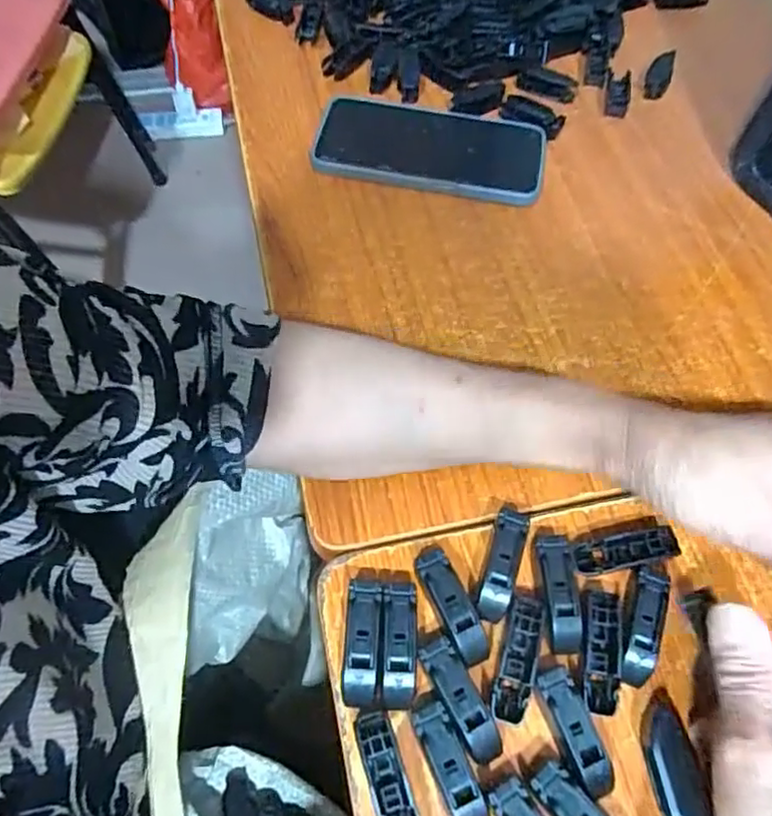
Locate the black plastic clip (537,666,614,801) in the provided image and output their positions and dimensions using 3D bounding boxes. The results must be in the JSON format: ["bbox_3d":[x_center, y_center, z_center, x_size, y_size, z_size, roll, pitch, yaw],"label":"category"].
[{"bbox_3d":[0.085,0.147,0.290,0.019,0.016,0.054,-17,65,-12],"label":"black plastic clip"}]

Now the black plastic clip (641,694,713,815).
[{"bbox_3d":[0.131,0.164,0.288,0.021,0.010,0.061,-3,63,-5],"label":"black plastic clip"}]

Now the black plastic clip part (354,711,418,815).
[{"bbox_3d":[0.001,0.163,0.278,0.016,0.016,0.056,-15,65,-11],"label":"black plastic clip part"}]

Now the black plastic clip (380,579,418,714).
[{"bbox_3d":[0.006,0.113,0.303,0.017,0.014,0.054,2,63,-3],"label":"black plastic clip"}]

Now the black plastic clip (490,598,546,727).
[{"bbox_3d":[0.062,0.118,0.303,0.016,0.014,0.057,19,63,6],"label":"black plastic clip"}]

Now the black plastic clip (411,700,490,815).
[{"bbox_3d":[0.029,0.160,0.281,0.016,0.014,0.056,-21,66,-14],"label":"black plastic clip"}]

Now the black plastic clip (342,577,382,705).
[{"bbox_3d":[-0.012,0.112,0.303,0.015,0.014,0.054,5,62,-2],"label":"black plastic clip"}]

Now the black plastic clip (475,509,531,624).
[{"bbox_3d":[0.058,0.080,0.323,0.015,0.016,0.056,18,63,5],"label":"black plastic clip"}]

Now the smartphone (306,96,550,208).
[{"bbox_3d":[0.032,-0.193,0.468,0.165,0.012,0.084,10,62,1],"label":"smartphone"}]

